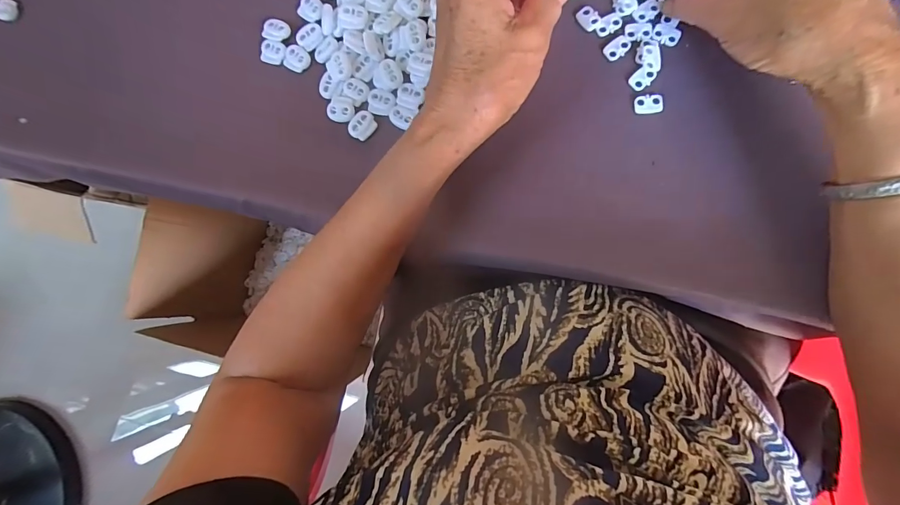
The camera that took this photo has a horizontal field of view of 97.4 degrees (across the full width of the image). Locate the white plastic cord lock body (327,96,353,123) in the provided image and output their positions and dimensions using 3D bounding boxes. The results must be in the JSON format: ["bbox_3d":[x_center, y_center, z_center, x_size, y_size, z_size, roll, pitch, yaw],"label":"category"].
[{"bbox_3d":[-0.086,-0.113,0.310,0.020,0.004,0.020,4,87,9],"label":"white plastic cord lock body"}]

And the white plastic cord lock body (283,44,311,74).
[{"bbox_3d":[-0.125,-0.158,0.322,0.022,0.005,0.020,32,92,9],"label":"white plastic cord lock body"}]

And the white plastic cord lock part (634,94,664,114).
[{"bbox_3d":[0.140,-0.105,0.277,0.018,0.004,0.013,-1,86,9],"label":"white plastic cord lock part"}]

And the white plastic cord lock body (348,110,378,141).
[{"bbox_3d":[-0.069,-0.099,0.306,0.018,0.004,0.022,38,93,9],"label":"white plastic cord lock body"}]

